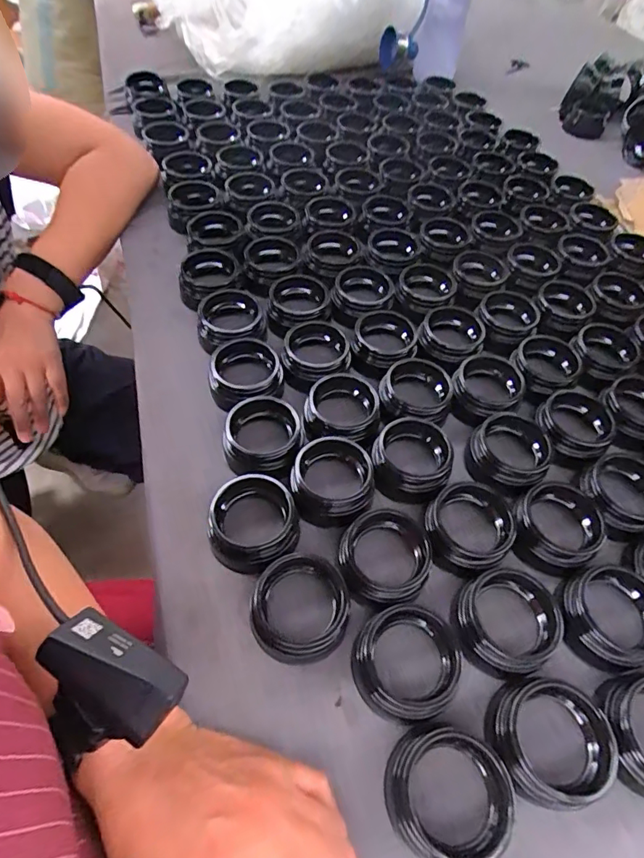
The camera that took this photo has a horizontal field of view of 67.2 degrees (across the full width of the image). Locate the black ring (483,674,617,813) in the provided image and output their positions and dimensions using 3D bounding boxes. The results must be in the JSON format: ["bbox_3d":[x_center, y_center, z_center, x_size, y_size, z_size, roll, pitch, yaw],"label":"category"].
[{"bbox_3d":[0.136,0.185,0.286,0.066,0.036,0.059,33,59,17],"label":"black ring"}]

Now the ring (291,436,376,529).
[{"bbox_3d":[0.008,0.040,0.377,0.058,0.034,0.062,2,55,-3],"label":"ring"}]

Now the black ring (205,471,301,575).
[{"bbox_3d":[-0.049,0.067,0.354,0.063,0.035,0.067,2,55,-3],"label":"black ring"}]

